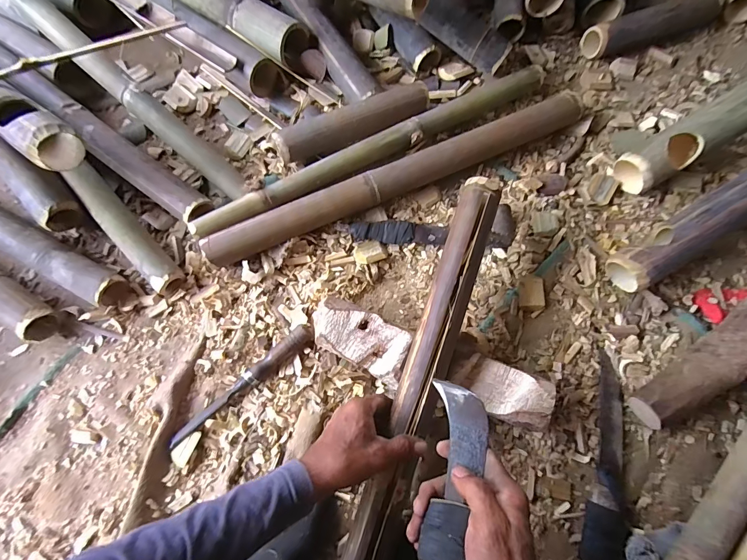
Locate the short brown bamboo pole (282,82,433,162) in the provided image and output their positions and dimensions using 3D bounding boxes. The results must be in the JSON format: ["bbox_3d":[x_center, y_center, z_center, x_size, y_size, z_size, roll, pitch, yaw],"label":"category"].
[{"bbox_3d":[-0.033,-0.268,0.607,0.265,0.049,0.059,-22,74,-6],"label":"short brown bamboo pole"}]

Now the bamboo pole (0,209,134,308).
[{"bbox_3d":[-0.628,-0.094,0.590,0.559,0.062,0.056,25,75,8],"label":"bamboo pole"}]

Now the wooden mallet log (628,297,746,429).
[{"bbox_3d":[0.473,0.121,0.499,0.249,0.070,0.073,-35,75,-9],"label":"wooden mallet log"}]

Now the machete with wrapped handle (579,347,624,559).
[{"bbox_3d":[0.317,0.248,0.484,0.044,0.029,0.296,16,74,6],"label":"machete with wrapped handle"}]

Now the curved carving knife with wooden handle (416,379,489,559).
[{"bbox_3d":[0.073,0.200,0.334,0.049,0.030,0.236,18,45,6],"label":"curved carving knife with wooden handle"}]

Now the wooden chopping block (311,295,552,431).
[{"bbox_3d":[0.071,0.118,0.505,0.333,0.063,0.085,20,74,7],"label":"wooden chopping block"}]

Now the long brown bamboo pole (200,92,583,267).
[{"bbox_3d":[0.051,-0.166,0.589,0.657,0.067,0.052,-24,74,-6],"label":"long brown bamboo pole"}]

